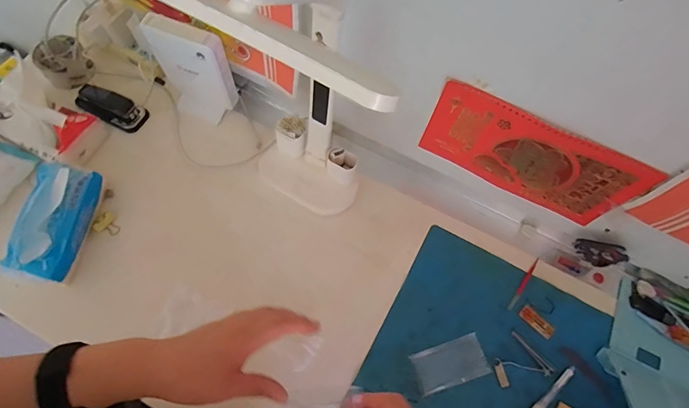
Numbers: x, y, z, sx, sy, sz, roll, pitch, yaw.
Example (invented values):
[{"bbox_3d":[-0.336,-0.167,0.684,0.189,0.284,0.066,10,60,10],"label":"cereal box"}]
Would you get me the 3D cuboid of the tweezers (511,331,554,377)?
[{"bbox_3d":[0.273,0.215,0.577,0.013,0.005,0.071,-31,71,-16],"label":"tweezers"}]

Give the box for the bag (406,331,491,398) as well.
[{"bbox_3d":[0.151,0.227,0.564,0.104,0.008,0.056,-16,68,-11],"label":"bag"}]

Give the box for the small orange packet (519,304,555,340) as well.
[{"bbox_3d":[0.291,0.178,0.599,0.054,0.004,0.023,42,69,13],"label":"small orange packet"}]

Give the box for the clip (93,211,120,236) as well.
[{"bbox_3d":[-0.362,0.033,0.608,0.030,0.016,0.033,32,67,9],"label":"clip"}]

